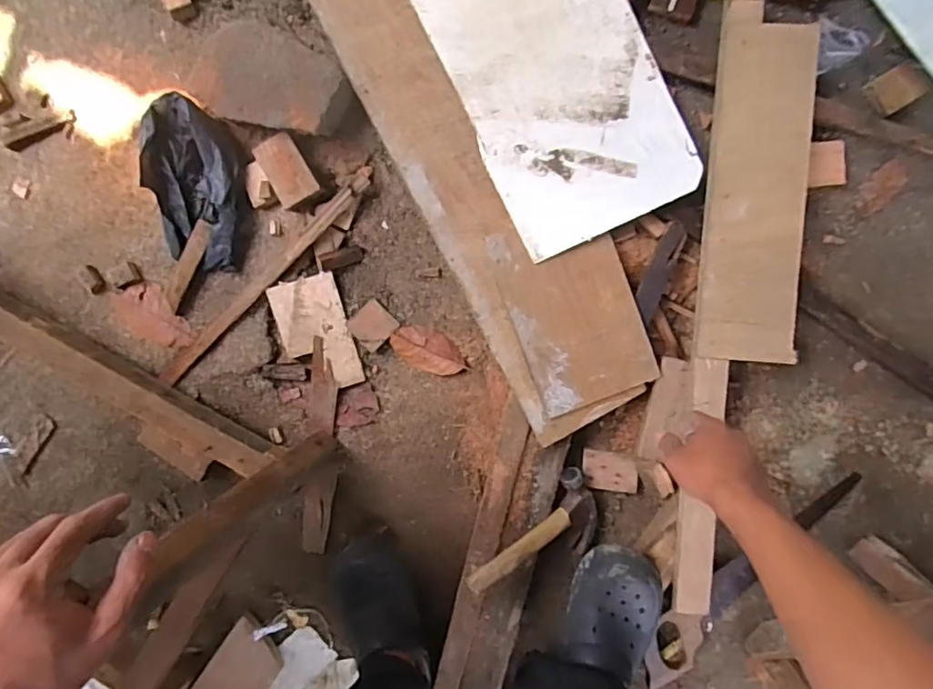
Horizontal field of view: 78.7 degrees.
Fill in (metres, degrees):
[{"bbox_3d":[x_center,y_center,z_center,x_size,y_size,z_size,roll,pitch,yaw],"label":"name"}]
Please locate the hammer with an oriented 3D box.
[{"bbox_3d":[0.097,0.279,0.809,0.219,0.051,0.124,-29,90,-18],"label":"hammer"}]

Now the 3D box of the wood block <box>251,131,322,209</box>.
[{"bbox_3d":[-0.261,-0.251,0.819,0.061,0.013,0.096,-29,92,5],"label":"wood block"}]

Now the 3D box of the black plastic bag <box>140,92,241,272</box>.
[{"bbox_3d":[-0.398,-0.229,0.832,0.139,0.078,0.231,5,95,3],"label":"black plastic bag"}]

